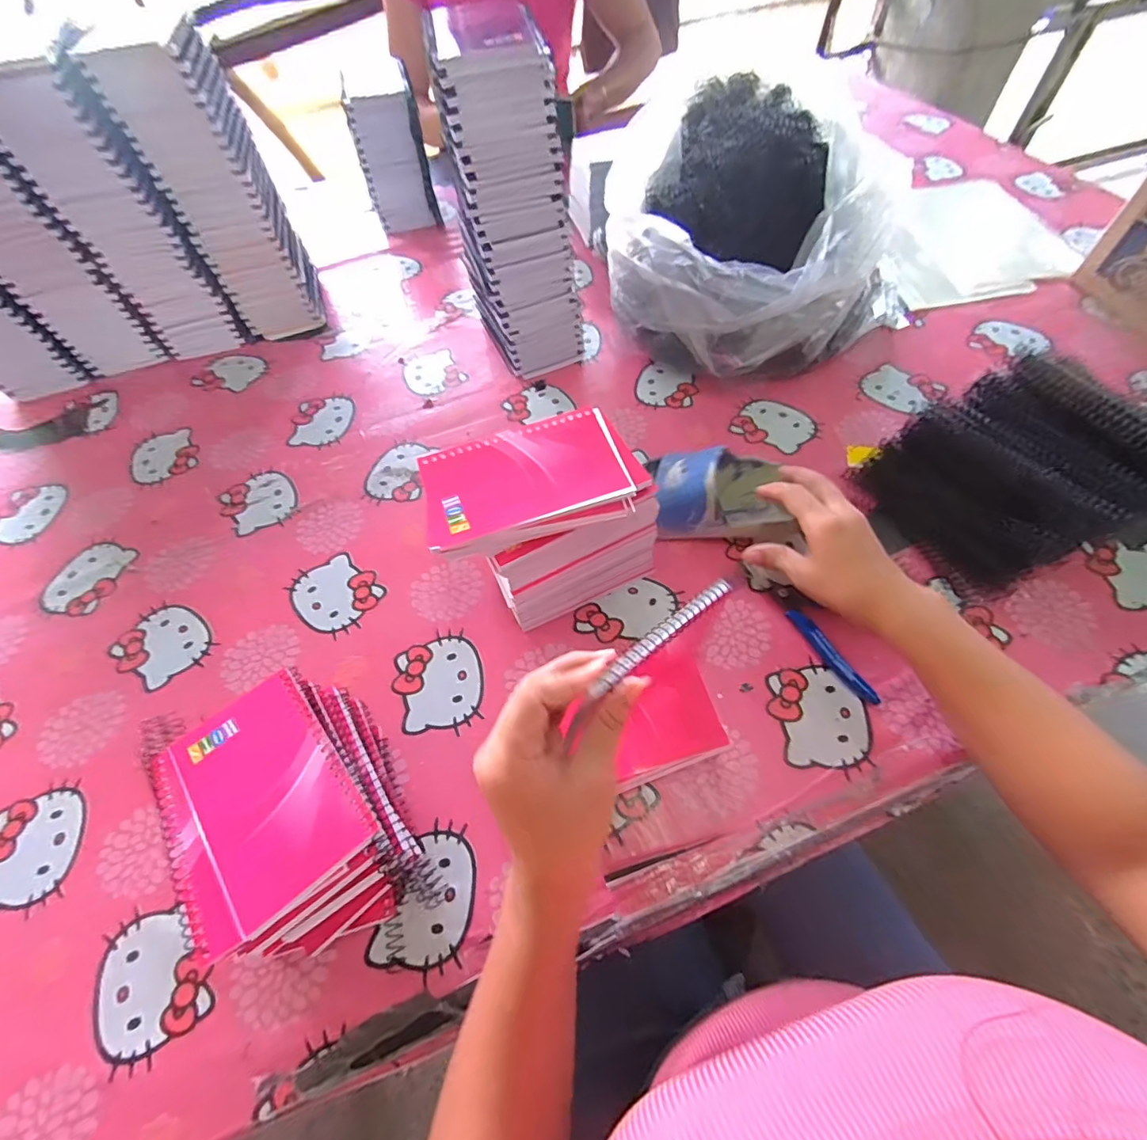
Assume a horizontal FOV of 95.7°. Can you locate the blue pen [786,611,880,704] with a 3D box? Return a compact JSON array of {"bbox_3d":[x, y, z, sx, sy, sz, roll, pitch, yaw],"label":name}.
[{"bbox_3d":[0.208,0.069,0.420,0.012,0.015,0.091,-26,62,-11],"label":"blue pen"}]

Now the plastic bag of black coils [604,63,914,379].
[{"bbox_3d":[0.192,-0.367,0.579,0.310,0.187,0.283,38,69,22],"label":"plastic bag of black coils"}]

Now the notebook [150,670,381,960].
[{"bbox_3d":[-0.192,0.139,0.313,0.105,0.011,0.130,-36,64,-17],"label":"notebook"}]

